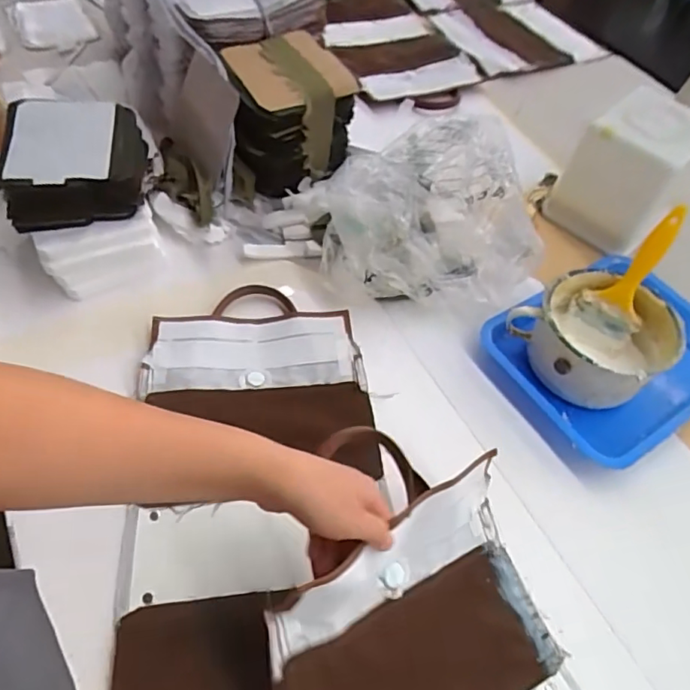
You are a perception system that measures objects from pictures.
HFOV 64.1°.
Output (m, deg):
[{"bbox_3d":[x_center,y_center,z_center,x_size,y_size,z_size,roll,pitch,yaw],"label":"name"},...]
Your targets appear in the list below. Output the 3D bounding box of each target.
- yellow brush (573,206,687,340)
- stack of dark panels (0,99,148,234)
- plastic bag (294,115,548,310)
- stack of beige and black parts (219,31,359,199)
[{"bbox_3d":[0.329,-0.082,0.621,0.069,0.152,0.019,37,29,20],"label":"yellow brush"},{"bbox_3d":[-0.320,-0.220,0.658,0.146,0.075,0.147,-7,55,-11],"label":"stack of dark panels"},{"bbox_3d":[0.100,-0.176,0.705,0.274,0.124,0.247,-5,55,-9],"label":"plastic bag"},{"bbox_3d":[-0.079,-0.300,0.752,0.161,0.164,0.137,-16,57,-17],"label":"stack of beige and black parts"}]

